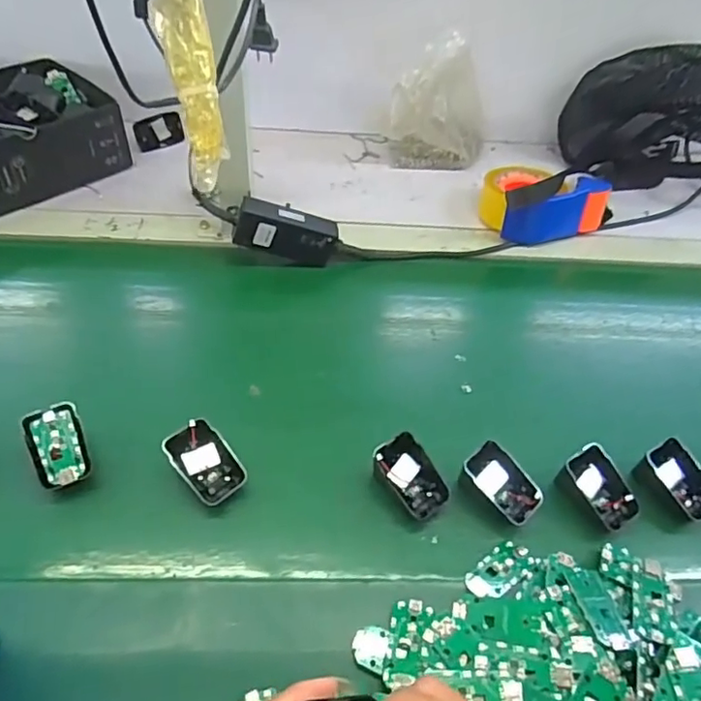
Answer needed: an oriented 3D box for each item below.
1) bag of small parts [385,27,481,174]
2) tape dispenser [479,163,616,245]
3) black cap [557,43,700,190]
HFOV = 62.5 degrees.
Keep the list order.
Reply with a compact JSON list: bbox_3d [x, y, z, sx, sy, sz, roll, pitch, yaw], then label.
[{"bbox_3d":[0.126,-0.334,0.803,0.141,0.162,0.062,7,47,-1],"label":"bag of small parts"},{"bbox_3d":[0.250,-0.200,0.757,0.162,0.077,0.104,-10,50,-16],"label":"tape dispenser"},{"bbox_3d":[0.434,-0.337,0.830,0.240,0.172,0.133,18,48,9],"label":"black cap"}]

